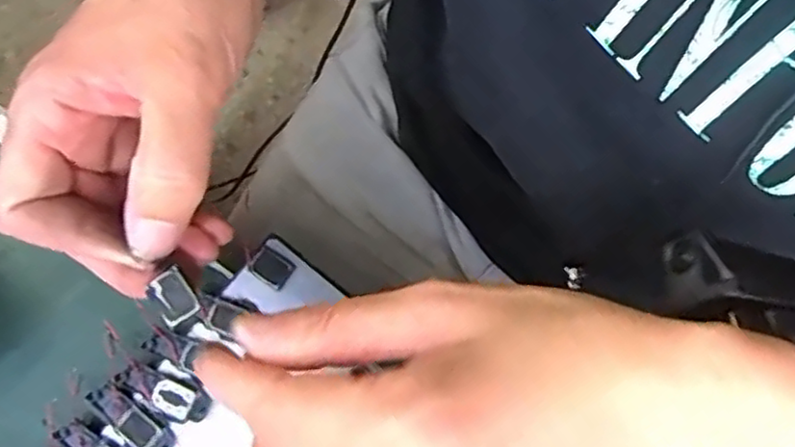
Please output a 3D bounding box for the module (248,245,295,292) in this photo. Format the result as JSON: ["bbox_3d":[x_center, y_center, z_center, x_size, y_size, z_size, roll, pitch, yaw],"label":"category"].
[{"bbox_3d":[-0.053,0.019,0.292,0.016,0.004,0.013,33,80,8],"label":"module"}]

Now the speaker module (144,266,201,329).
[{"bbox_3d":[-0.072,0.023,0.224,0.012,0.004,0.017,-33,79,-6],"label":"speaker module"}]

